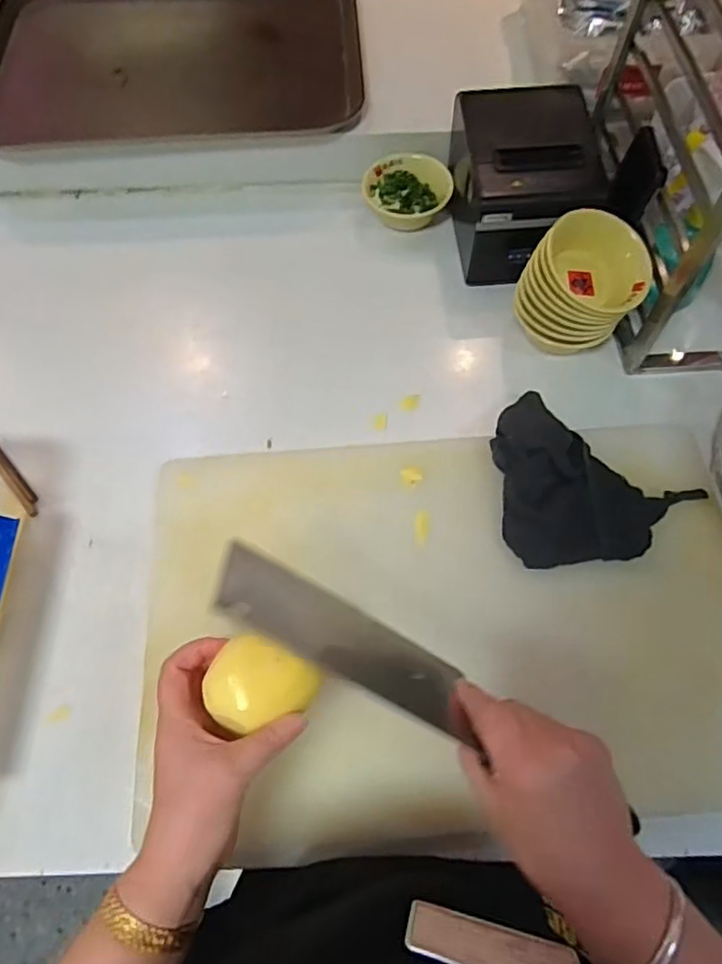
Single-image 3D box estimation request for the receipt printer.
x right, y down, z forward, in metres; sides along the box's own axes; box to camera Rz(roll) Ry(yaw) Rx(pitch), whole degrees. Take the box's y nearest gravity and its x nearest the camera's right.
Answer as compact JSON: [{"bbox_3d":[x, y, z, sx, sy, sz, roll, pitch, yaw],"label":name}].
[{"bbox_3d":[0.188,-0.347,0.689,0.139,0.125,0.193,-6,64,-1],"label":"receipt printer"}]

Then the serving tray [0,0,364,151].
[{"bbox_3d":[-0.255,-0.590,0.804,0.501,0.043,0.339,-4,65,-1],"label":"serving tray"}]

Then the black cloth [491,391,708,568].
[{"bbox_3d":[0.199,0.000,0.564,0.173,0.044,0.191,-42,71,-17],"label":"black cloth"}]

